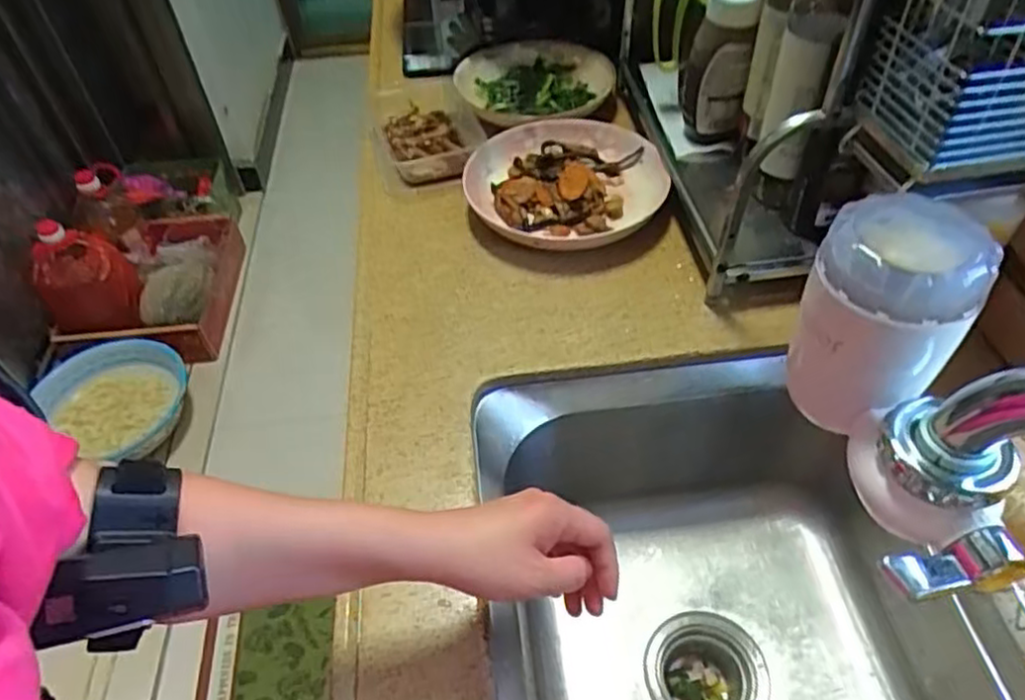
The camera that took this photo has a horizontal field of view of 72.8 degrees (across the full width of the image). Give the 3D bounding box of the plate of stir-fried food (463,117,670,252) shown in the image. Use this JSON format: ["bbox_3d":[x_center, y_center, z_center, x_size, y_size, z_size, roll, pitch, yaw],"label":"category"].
[{"bbox_3d":[0.056,-0.175,0.734,0.201,0.041,0.195,-1,47,1],"label":"plate of stir-fried food"}]

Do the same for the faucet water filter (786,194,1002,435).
[{"bbox_3d":[0.156,-0.013,0.296,0.059,0.086,0.051,26,54,24],"label":"faucet water filter"}]

